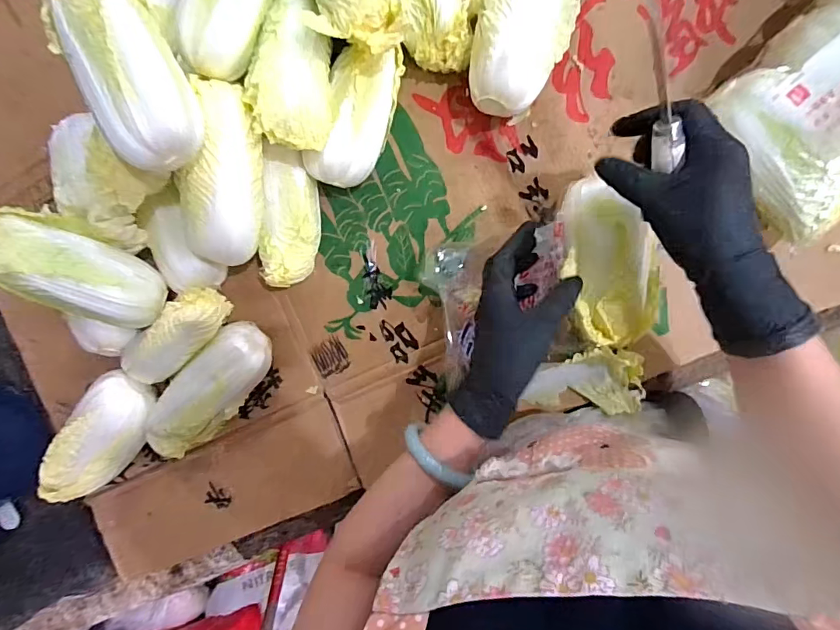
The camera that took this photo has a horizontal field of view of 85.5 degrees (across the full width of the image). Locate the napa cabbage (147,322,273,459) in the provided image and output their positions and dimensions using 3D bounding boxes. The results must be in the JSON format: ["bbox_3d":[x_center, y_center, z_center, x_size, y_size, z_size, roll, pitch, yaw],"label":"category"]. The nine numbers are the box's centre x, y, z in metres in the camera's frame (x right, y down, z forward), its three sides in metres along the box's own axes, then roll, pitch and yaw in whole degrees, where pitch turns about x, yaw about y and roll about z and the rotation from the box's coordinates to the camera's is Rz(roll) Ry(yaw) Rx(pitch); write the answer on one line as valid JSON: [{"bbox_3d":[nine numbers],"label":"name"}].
[{"bbox_3d":[-0.222,0.082,0.481,0.064,0.068,0.168,44,99,2],"label":"napa cabbage"}]

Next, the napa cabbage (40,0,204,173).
[{"bbox_3d":[-0.218,-0.187,0.334,0.064,0.053,0.155,-22,91,9],"label":"napa cabbage"}]

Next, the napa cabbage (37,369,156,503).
[{"bbox_3d":[-0.340,0.133,0.502,0.074,0.071,0.159,33,98,4],"label":"napa cabbage"}]

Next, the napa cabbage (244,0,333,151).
[{"bbox_3d":[-0.112,-0.214,0.388,0.066,0.065,0.143,1,95,8],"label":"napa cabbage"}]

